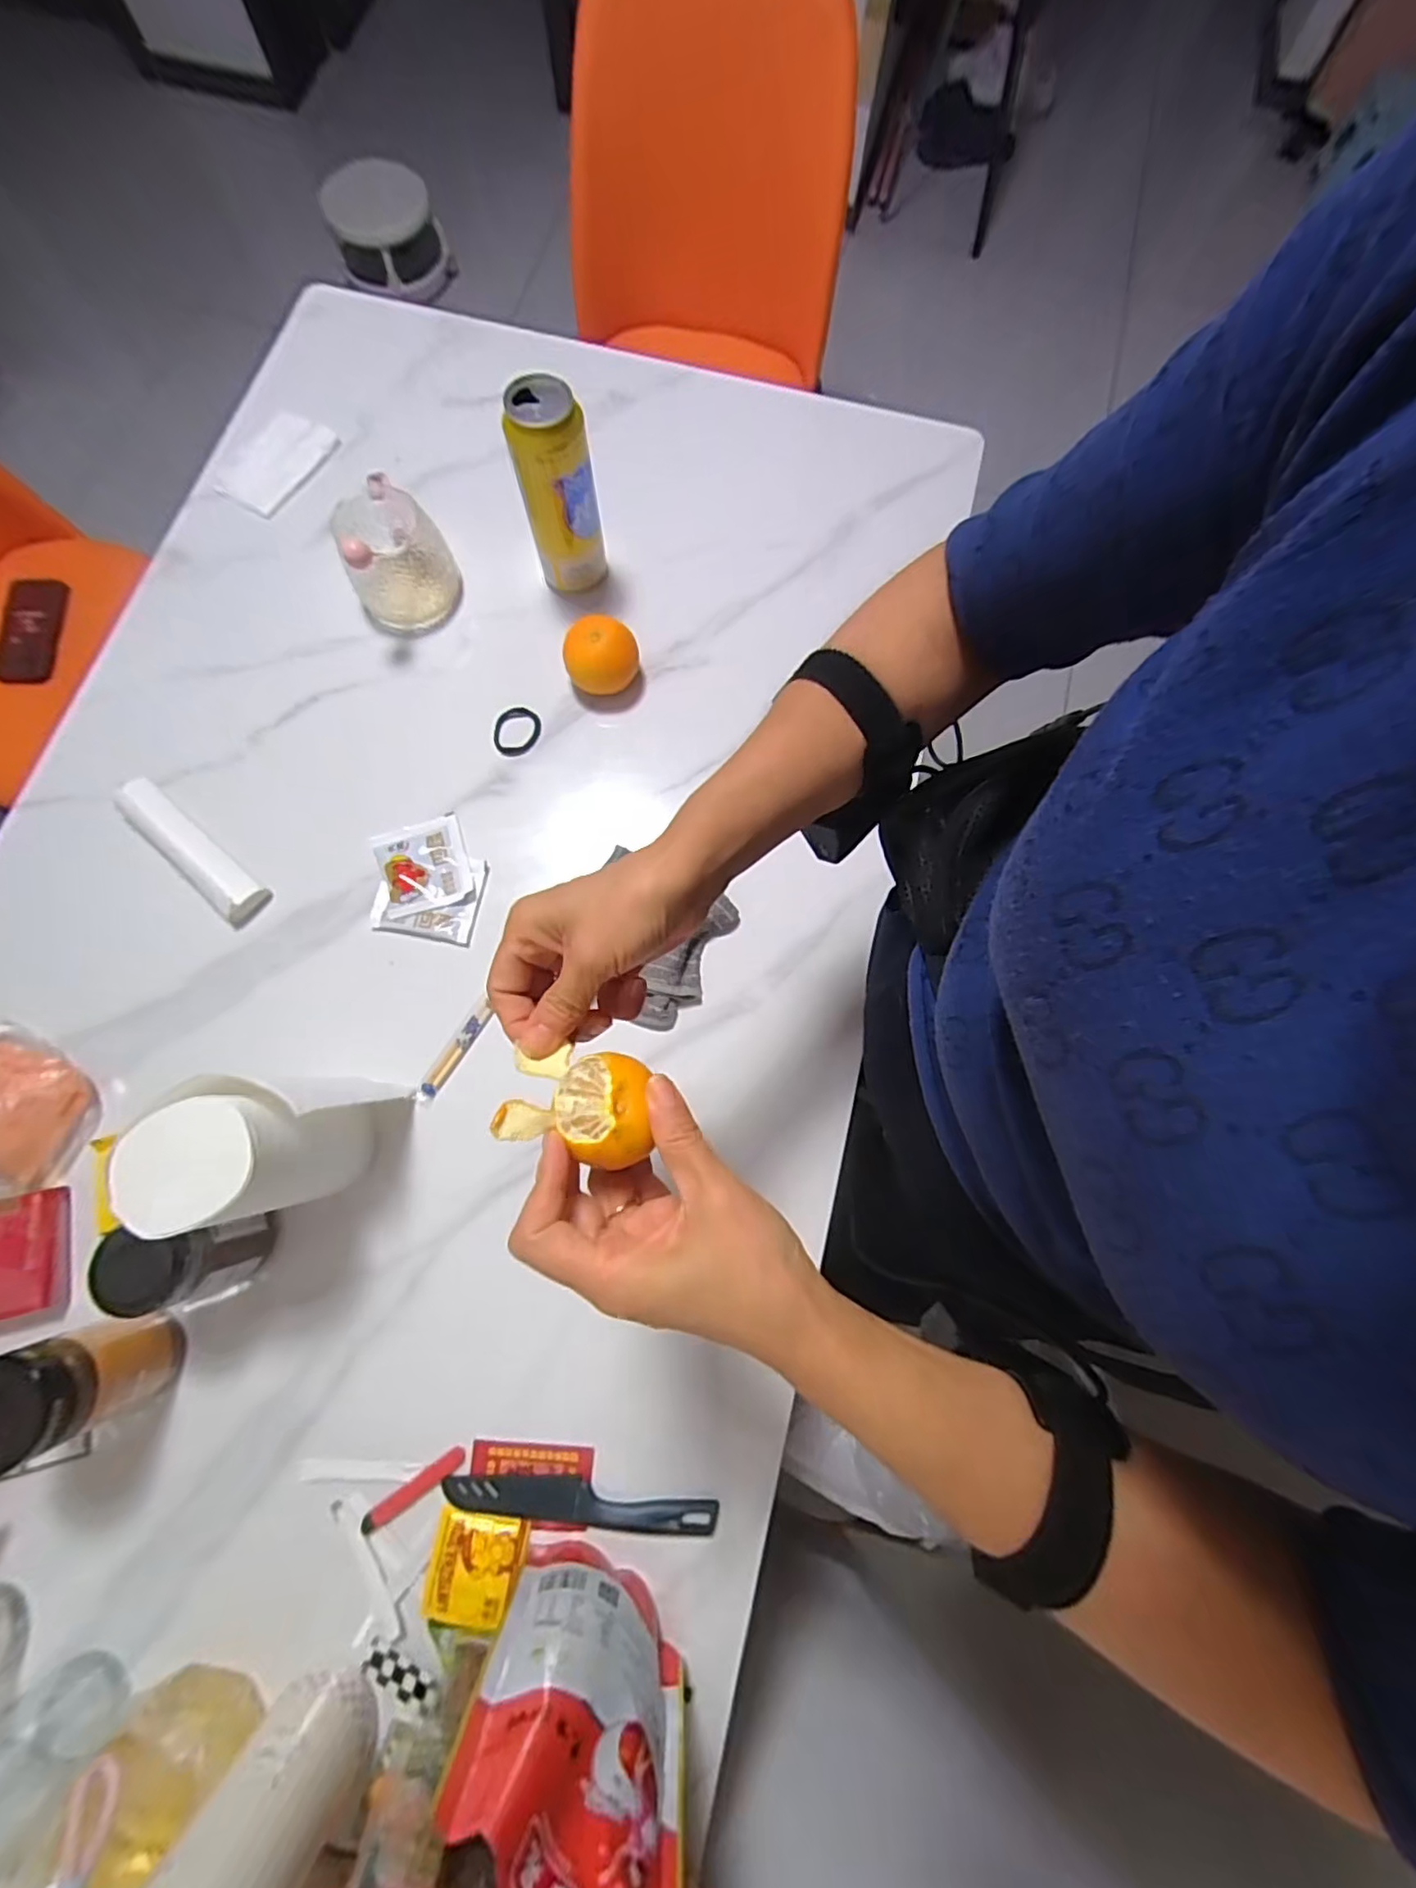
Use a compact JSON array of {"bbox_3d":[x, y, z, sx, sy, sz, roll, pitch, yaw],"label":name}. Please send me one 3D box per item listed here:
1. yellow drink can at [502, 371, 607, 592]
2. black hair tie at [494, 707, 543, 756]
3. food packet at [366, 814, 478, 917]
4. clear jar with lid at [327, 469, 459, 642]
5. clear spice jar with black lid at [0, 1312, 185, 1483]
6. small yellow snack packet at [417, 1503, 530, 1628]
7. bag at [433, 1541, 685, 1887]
[{"bbox_3d":[-0.131,-0.396,0.579,0.062,0.169,0.056,-10,76,-3],"label":"yellow drink can"},{"bbox_3d":[-0.181,-0.203,0.613,0.040,0.009,0.052,11,76,2],"label":"black hair tie"},{"bbox_3d":[-0.253,-0.069,0.573,0.075,0.012,0.087,-19,77,-5],"label":"food packet"},{"bbox_3d":[-0.298,-0.371,0.603,0.095,0.102,0.101,0,76,-1],"label":"clear jar with lid"},{"bbox_3d":[-0.421,0.293,0.431,0.058,0.113,0.069,-14,77,-4],"label":"clear spice jar with black lid"},{"bbox_3d":[-0.165,0.438,0.454,0.061,0.010,0.060,9,76,1],"label":"small yellow snack packet"},{"bbox_3d":[-0.070,0.440,0.352,0.122,0.209,0.074,6,76,1],"label":"bag"}]

